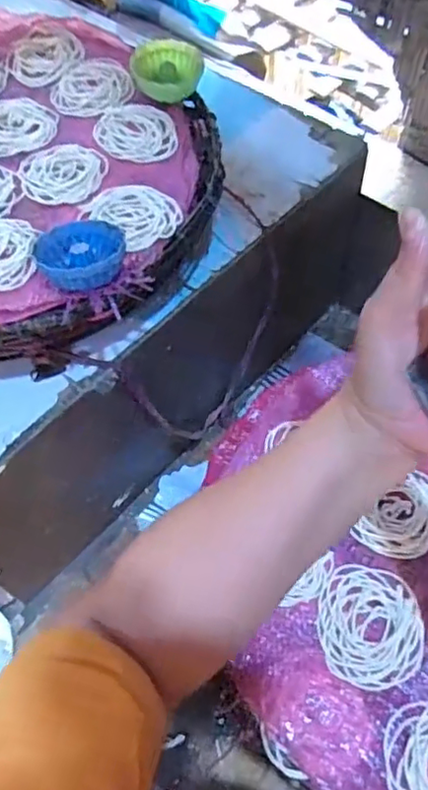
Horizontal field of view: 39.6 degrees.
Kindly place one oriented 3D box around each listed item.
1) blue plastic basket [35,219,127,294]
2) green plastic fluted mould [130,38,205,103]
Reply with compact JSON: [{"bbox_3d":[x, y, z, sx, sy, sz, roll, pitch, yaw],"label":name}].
[{"bbox_3d":[-0.087,-0.094,0.397,0.057,0.026,0.056,-1,59,2],"label":"blue plastic basket"},{"bbox_3d":[-0.039,-0.282,0.516,0.059,0.022,0.055,-1,59,2],"label":"green plastic fluted mould"}]

